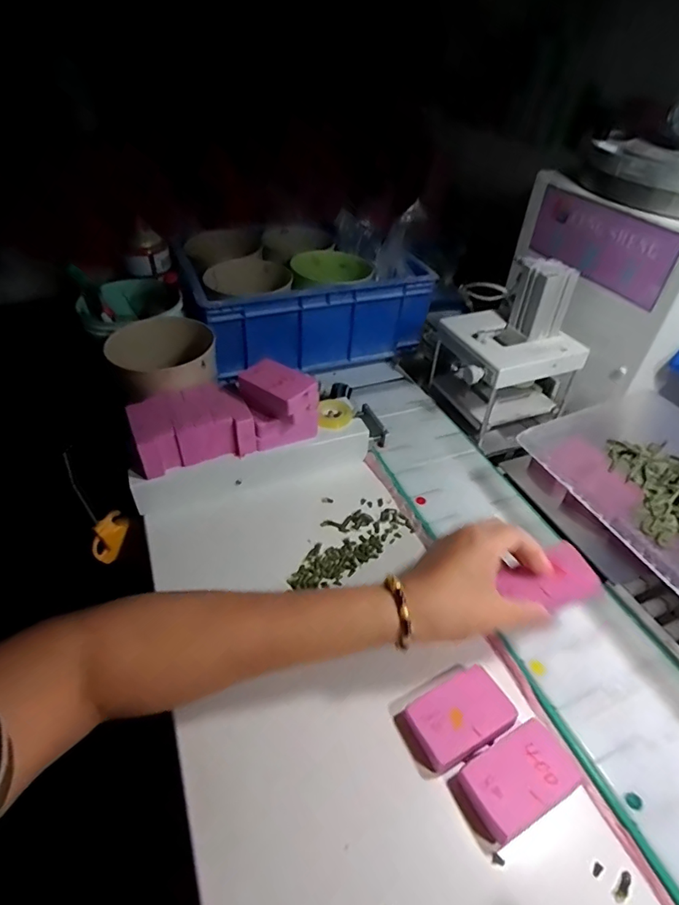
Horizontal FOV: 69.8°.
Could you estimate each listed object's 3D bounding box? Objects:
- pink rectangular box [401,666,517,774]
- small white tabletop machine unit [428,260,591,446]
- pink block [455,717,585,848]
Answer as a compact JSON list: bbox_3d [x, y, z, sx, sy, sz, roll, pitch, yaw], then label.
[{"bbox_3d":[0.088,0.194,0.355,0.071,0.022,0.047,-18,46,-21],"label":"pink rectangular box"},{"bbox_3d":[0.201,-0.133,0.596,0.154,0.181,0.132,-14,45,-18],"label":"small white tabletop machine unit"},{"bbox_3d":[0.121,0.218,0.327,0.075,0.020,0.046,-19,47,-23],"label":"pink block"}]

